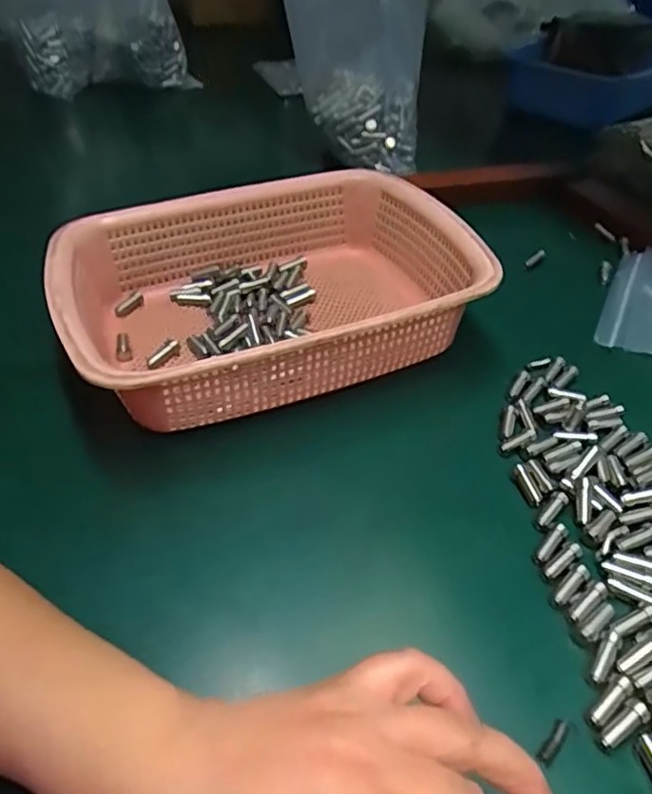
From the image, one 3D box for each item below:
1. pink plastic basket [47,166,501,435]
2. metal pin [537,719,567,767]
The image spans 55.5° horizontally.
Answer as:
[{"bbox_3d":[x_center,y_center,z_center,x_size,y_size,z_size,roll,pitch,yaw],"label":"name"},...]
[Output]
[{"bbox_3d":[-0.045,-0.080,0.466,0.277,0.077,0.212,-16,45,-17],"label":"pink plastic basket"},{"bbox_3d":[0.100,0.153,0.273,0.006,0.007,0.020,31,51,29],"label":"metal pin"}]

